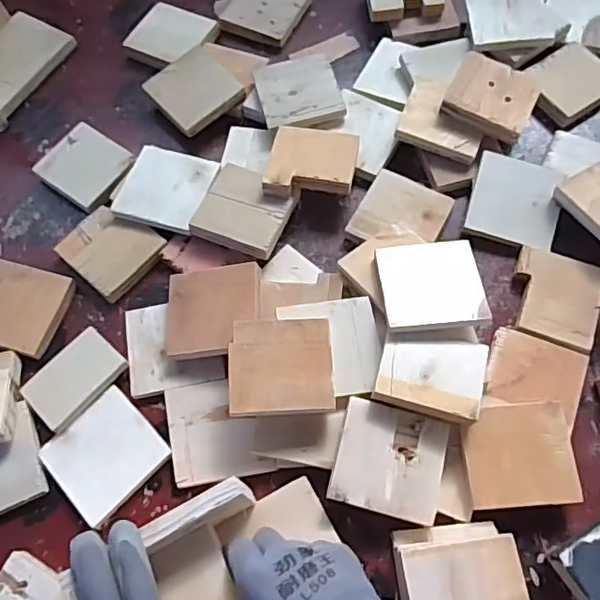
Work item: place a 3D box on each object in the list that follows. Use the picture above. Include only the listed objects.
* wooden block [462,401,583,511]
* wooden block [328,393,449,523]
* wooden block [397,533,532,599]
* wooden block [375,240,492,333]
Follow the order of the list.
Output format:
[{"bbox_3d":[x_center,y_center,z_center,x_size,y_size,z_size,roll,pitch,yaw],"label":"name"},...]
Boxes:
[{"bbox_3d":[0.189,0.134,0.498,0.089,0.013,0.084,-4,67,1],"label":"wooden block"},{"bbox_3d":[0.077,0.137,0.496,0.091,0.015,0.088,12,69,8],"label":"wooden block"},{"bbox_3d":[0.126,0.224,0.443,0.089,0.032,0.075,-7,66,-3],"label":"wooden block"},{"bbox_3d":[0.121,-0.015,0.533,0.091,0.007,0.093,-6,55,2],"label":"wooden block"}]

